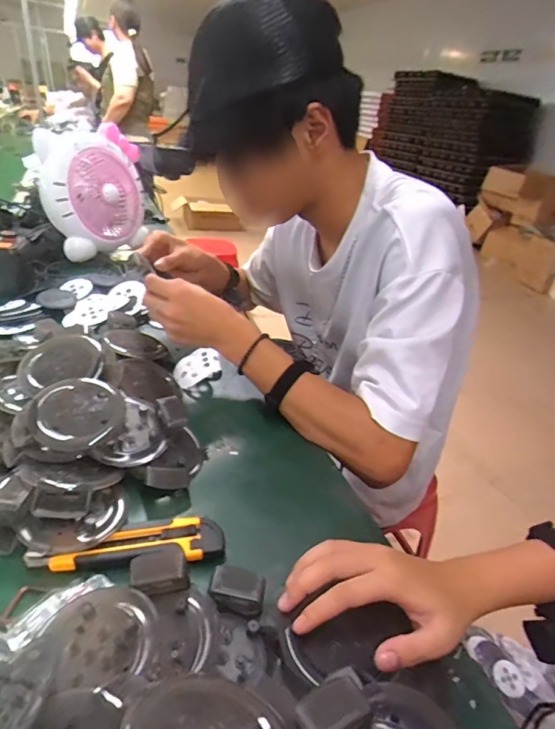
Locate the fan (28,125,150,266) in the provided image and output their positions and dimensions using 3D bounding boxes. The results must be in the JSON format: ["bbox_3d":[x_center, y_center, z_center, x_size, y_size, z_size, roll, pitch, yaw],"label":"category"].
[{"bbox_3d":[-0.405,-0.388,0.970,0.110,0.237,0.241,15,31,12],"label":"fan"}]

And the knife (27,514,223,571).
[{"bbox_3d":[-0.126,0.154,0.374,0.157,0.016,0.042,2,31,-9],"label":"knife"}]

